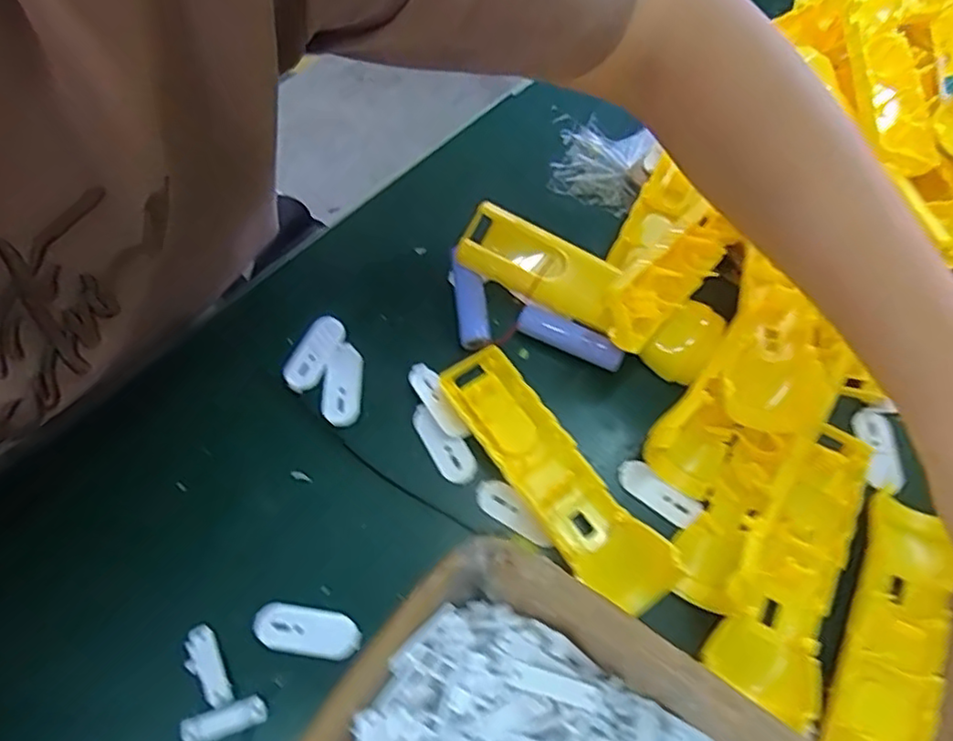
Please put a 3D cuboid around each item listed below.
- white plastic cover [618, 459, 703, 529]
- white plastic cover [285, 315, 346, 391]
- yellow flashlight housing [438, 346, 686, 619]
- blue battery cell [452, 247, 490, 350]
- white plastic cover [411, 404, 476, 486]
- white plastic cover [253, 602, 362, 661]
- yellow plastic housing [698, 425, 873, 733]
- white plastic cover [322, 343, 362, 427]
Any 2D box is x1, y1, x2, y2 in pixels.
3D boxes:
[{"bbox_3d":[0.101,0.069,0.361,0.047,0.005,0.018,39,70,15],"label":"white plastic cover"},{"bbox_3d":[-0.098,-0.010,0.391,0.023,0.006,0.050,25,67,9],"label":"white plastic cover"},{"bbox_3d":[0.040,0.055,0.352,0.043,0.022,0.164,-33,70,-16],"label":"yellow flashlight housing"},{"bbox_3d":[-0.003,-0.044,0.402,0.018,0.016,0.063,-5,65,-4],"label":"blue battery cell"},{"bbox_3d":[-0.019,0.042,0.368,0.020,0.004,0.051,-30,70,-15],"label":"white plastic cover"},{"bbox_3d":[-0.085,0.131,0.324,0.053,0.004,0.022,9,65,2],"label":"white plastic cover"},{"bbox_3d":[0.167,0.092,0.329,0.050,0.027,0.154,27,67,10],"label":"yellow plastic housing"},{"bbox_3d":[-0.080,0.008,0.381,0.021,0.004,0.050,1,65,-2],"label":"white plastic cover"}]

